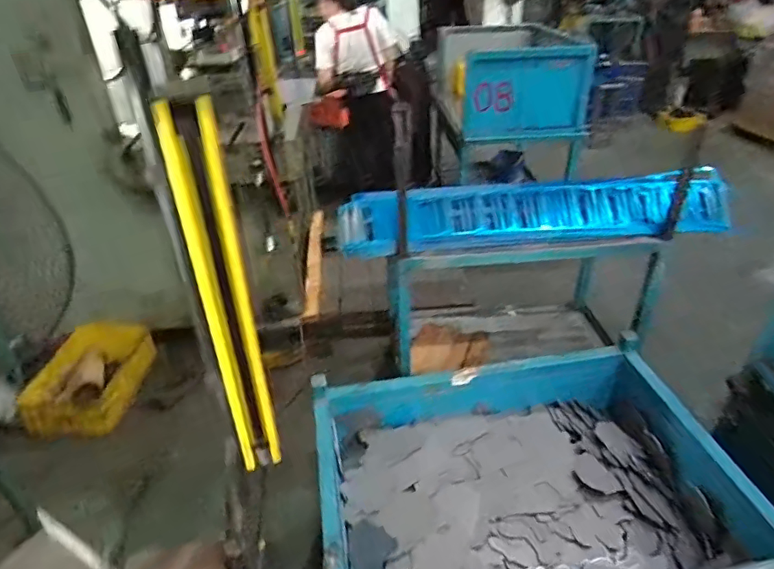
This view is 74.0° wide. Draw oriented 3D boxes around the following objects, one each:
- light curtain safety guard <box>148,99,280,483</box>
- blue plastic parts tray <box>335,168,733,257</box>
[{"bbox_3d":[-0.178,0.036,0.587,0.050,0.464,0.031,-4,33,-3],"label":"light curtain safety guard"},{"bbox_3d":[0.501,-0.222,1.658,1.304,0.164,0.189,-5,33,-5],"label":"blue plastic parts tray"}]

